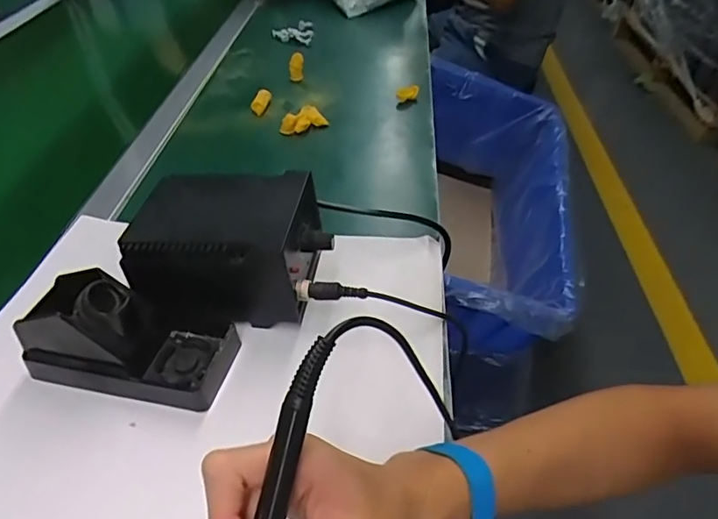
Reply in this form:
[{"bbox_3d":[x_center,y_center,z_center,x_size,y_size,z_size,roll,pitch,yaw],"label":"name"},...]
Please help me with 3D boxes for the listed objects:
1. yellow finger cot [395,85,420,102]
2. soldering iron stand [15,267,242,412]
[{"bbox_3d":[0.071,-0.244,0.790,0.033,0.020,0.017,0,42,4],"label":"yellow finger cot"},{"bbox_3d":[-0.179,0.058,0.424,0.154,0.085,0.079,7,42,8],"label":"soldering iron stand"}]

